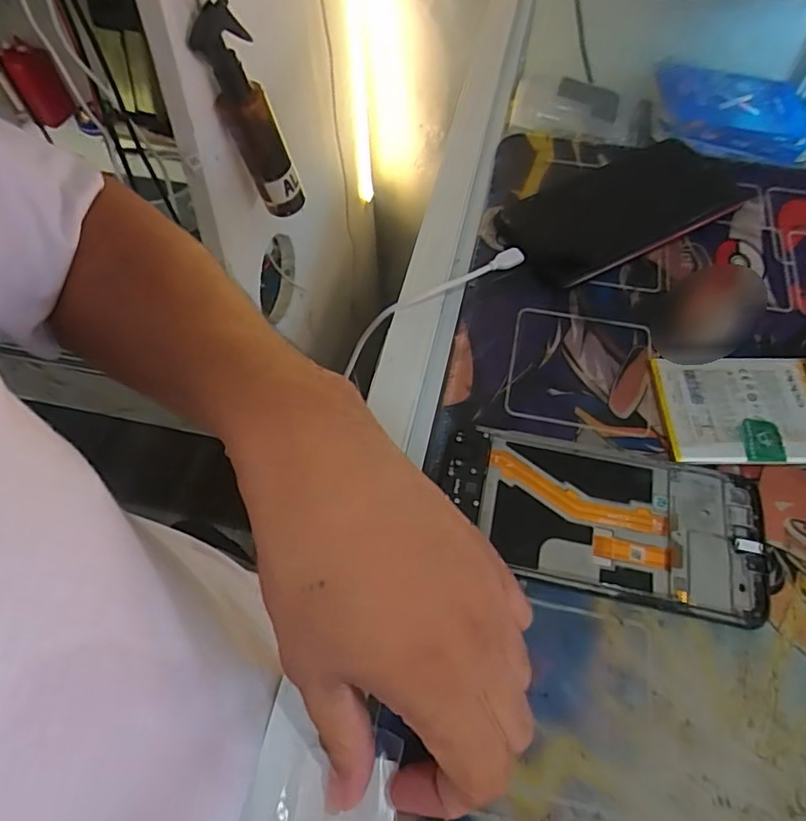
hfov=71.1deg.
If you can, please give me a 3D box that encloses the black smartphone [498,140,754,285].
[{"bbox_3d":[0.145,-0.135,0.370,0.163,0.015,0.073,-26,63,-12],"label":"black smartphone"}]

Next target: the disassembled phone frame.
[{"bbox_3d":[0.093,0.051,0.271,0.149,0.007,0.072,11,61,8],"label":"disassembled phone frame"}]

